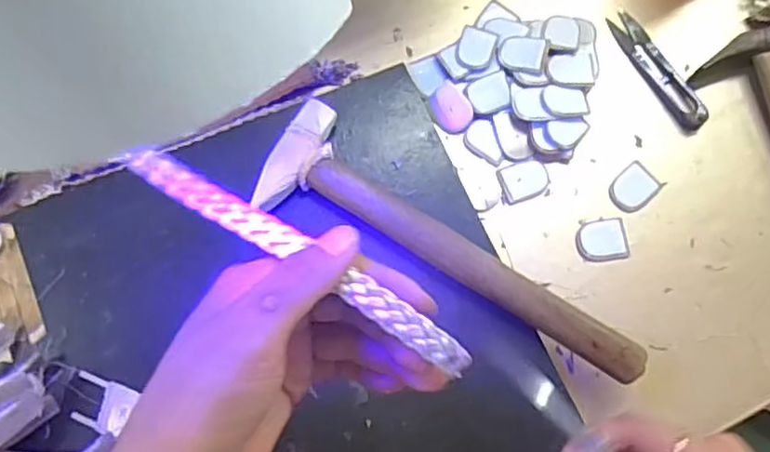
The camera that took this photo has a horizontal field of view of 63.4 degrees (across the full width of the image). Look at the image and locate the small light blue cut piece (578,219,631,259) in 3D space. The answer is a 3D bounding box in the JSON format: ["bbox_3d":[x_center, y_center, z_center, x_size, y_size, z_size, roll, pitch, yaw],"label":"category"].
[{"bbox_3d":[0.144,0.009,0.414,0.034,0.004,0.027,-6,76,-3],"label":"small light blue cut piece"}]

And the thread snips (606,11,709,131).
[{"bbox_3d":[0.195,-0.112,0.446,0.025,0.010,0.099,-32,79,-9],"label":"thread snips"}]

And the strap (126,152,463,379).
[{"bbox_3d":[-0.037,0.009,0.252,0.153,0.015,0.015,30,77,3],"label":"strap"}]

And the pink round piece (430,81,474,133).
[{"bbox_3d":[0.045,-0.081,0.429,0.025,0.006,0.033,-27,78,-8],"label":"pink round piece"}]

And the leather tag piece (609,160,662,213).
[{"bbox_3d":[0.169,-0.026,0.424,0.034,0.004,0.026,-40,80,-11],"label":"leather tag piece"}]

